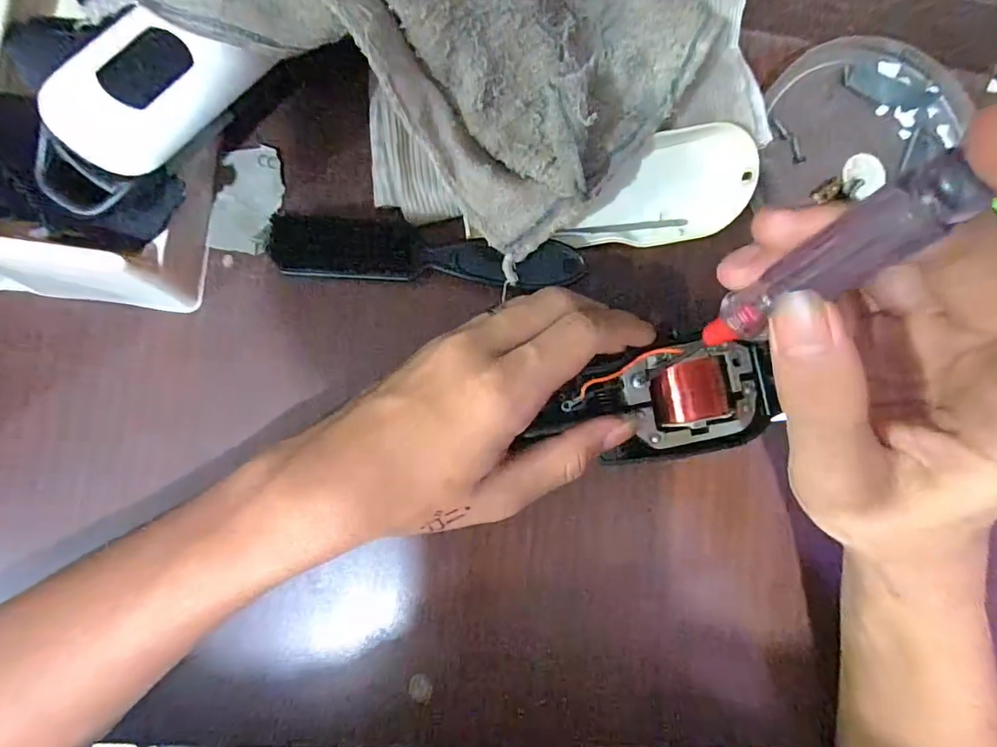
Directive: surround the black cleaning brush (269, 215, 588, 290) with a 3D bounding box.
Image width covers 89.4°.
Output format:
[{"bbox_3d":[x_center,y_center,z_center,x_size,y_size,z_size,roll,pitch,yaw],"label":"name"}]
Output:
[{"bbox_3d":[-0.033,-0.056,0.233,0.143,0.018,0.027,4,86,-7],"label":"black cleaning brush"}]

